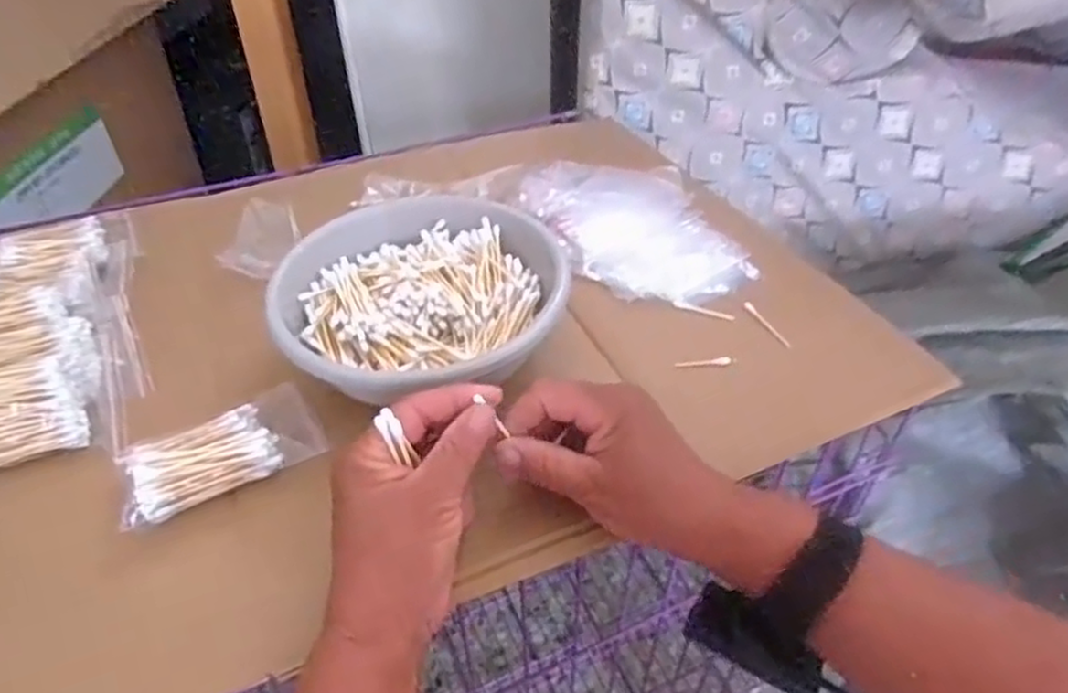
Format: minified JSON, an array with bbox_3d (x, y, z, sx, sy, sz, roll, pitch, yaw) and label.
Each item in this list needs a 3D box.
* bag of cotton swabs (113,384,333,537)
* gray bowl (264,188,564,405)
[{"bbox_3d":[-0.185,0.059,0.411,0.108,0.021,0.057,-22,48,-22],"label":"bag of cotton swabs"},{"bbox_3d":[-0.081,-0.040,0.486,0.188,0.052,0.175,-14,45,-15],"label":"gray bowl"}]

